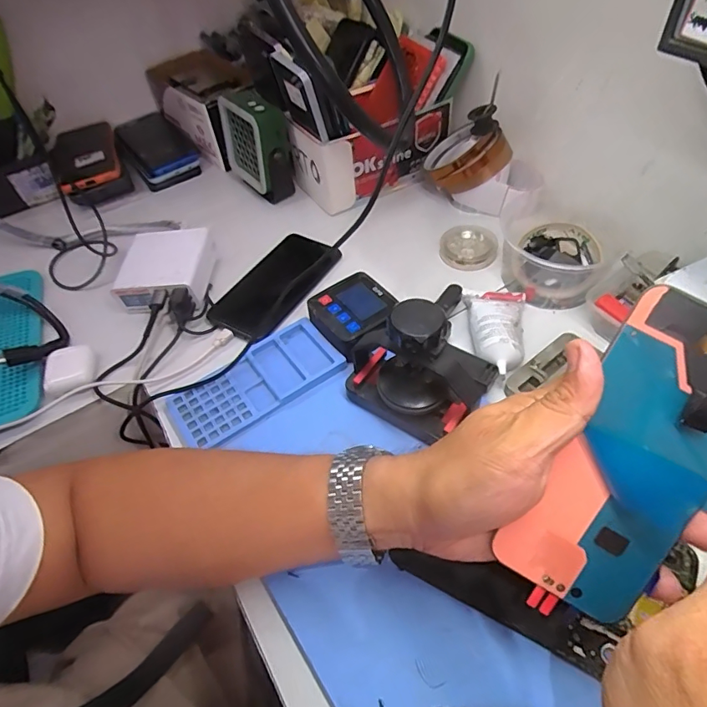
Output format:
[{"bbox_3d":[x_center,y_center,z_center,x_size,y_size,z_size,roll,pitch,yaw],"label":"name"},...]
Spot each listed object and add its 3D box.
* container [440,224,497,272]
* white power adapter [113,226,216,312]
[{"bbox_3d":[0.126,-0.120,0.528,0.058,0.021,0.061,-3,52,4],"label":"container"},{"bbox_3d":[-0.203,-0.091,0.521,0.092,0.046,0.094,-2,52,4],"label":"white power adapter"}]

